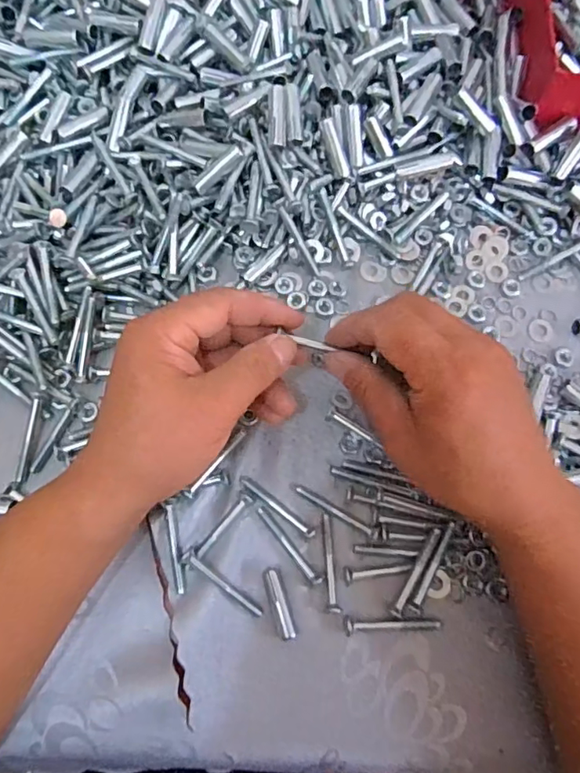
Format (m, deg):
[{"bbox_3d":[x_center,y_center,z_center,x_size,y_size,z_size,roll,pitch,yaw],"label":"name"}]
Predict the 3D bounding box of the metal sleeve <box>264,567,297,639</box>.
[{"bbox_3d":[-0.006,0.125,0.322,0.009,0.011,0.039,-16,75,-6],"label":"metal sleeve"}]

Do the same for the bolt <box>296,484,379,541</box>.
[{"bbox_3d":[0.029,0.076,0.337,0.056,0.008,0.006,31,76,7],"label":"bolt"}]

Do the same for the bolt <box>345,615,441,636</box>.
[{"bbox_3d":[0.059,0.139,0.320,0.056,0.011,0.009,2,74,-1],"label":"bolt"}]

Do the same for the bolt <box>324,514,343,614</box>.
[{"bbox_3d":[0.024,0.105,0.329,0.008,0.005,0.055,-3,74,-2],"label":"bolt"}]

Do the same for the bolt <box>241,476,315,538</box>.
[{"bbox_3d":[-0.008,0.073,0.339,0.055,0.004,0.006,38,77,9],"label":"bolt"}]

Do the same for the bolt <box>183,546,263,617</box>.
[{"bbox_3d":[-0.038,0.114,0.322,0.055,0.010,0.008,36,76,9],"label":"bolt"}]

